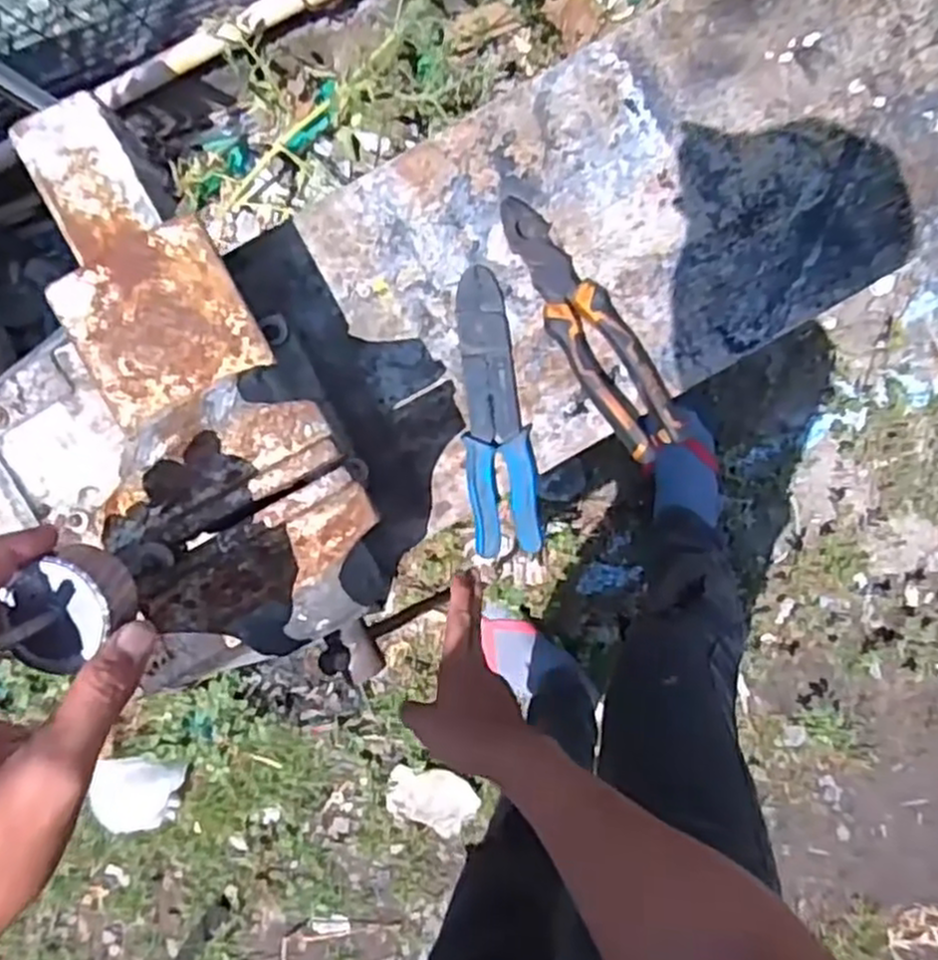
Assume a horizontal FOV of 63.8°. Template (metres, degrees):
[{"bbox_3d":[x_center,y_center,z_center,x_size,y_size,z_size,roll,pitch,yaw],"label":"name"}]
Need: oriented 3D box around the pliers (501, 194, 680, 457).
[{"bbox_3d":[0.095,-0.126,0.608,0.054,0.034,0.229,-32,92,6],"label":"pliers"}]

